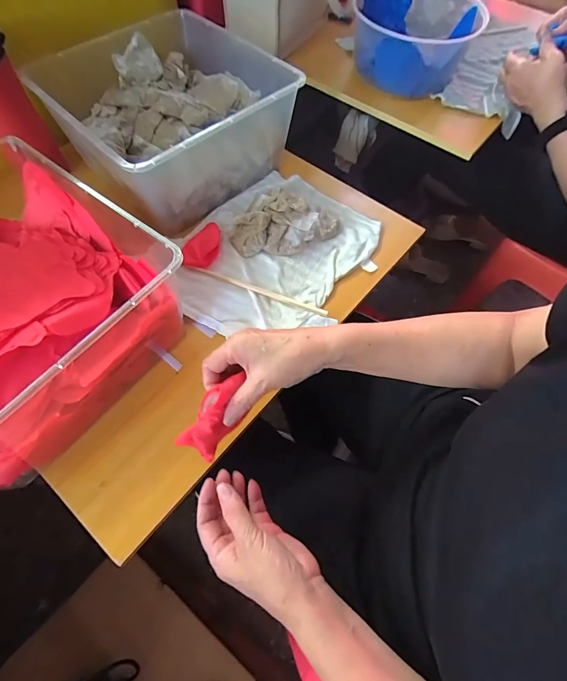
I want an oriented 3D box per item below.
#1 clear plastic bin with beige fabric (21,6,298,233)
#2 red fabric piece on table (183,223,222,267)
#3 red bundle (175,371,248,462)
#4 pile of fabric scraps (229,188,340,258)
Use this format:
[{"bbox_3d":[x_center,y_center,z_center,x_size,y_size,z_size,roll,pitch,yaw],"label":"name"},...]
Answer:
[{"bbox_3d":[-0.177,-0.349,0.562,0.293,0.129,0.307,-40,71,-21],"label":"clear plastic bin with beige fabric"},{"bbox_3d":[-0.114,-0.139,0.525,0.042,0.017,0.087,18,62,6],"label":"red fabric piece on table"},{"bbox_3d":[-0.069,0.071,0.354,0.034,0.022,0.091,26,93,10],"label":"red bundle"},{"bbox_3d":[0.002,-0.177,0.542,0.160,0.046,0.093,-16,64,-12],"label":"pile of fabric scraps"}]

